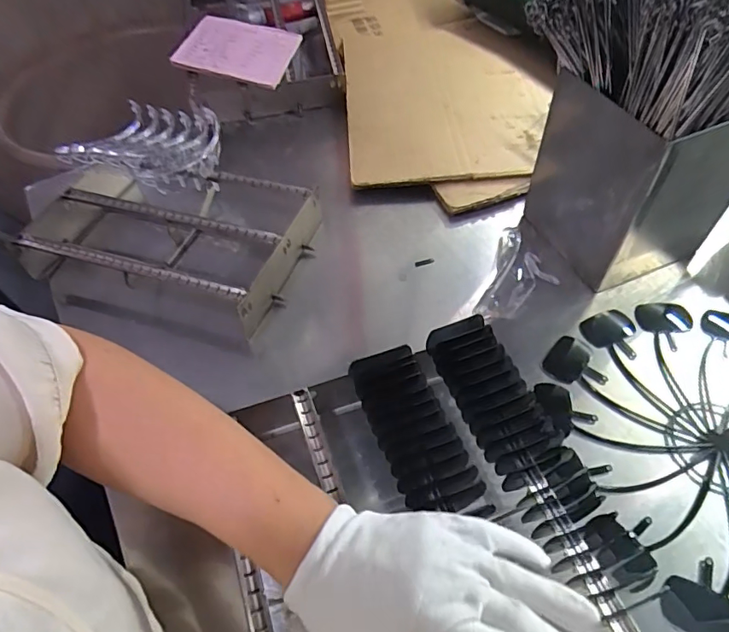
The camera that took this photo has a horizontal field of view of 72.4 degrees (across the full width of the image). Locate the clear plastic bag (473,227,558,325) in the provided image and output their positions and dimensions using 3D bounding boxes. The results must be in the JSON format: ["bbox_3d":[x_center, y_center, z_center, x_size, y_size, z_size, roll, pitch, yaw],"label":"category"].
[{"bbox_3d":[0.185,-0.052,0.582,0.075,0.037,0.151,17,56,16],"label":"clear plastic bag"}]

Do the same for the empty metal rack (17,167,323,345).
[{"bbox_3d":[-0.248,-0.103,0.628,0.349,0.077,0.186,14,56,15],"label":"empty metal rack"}]

